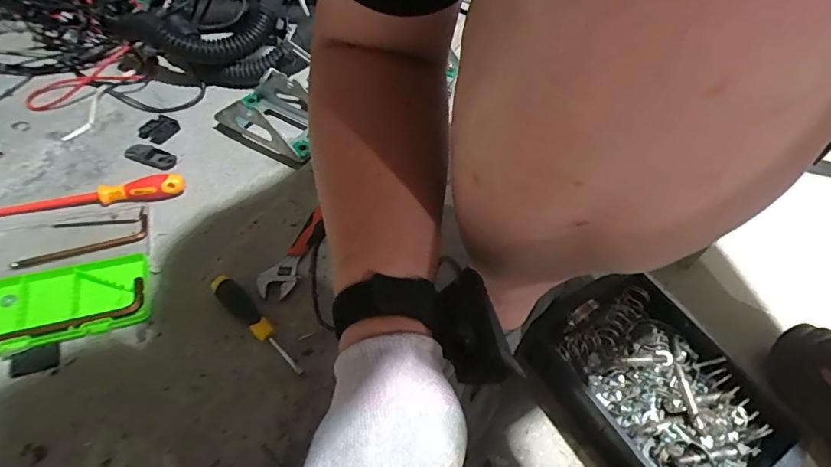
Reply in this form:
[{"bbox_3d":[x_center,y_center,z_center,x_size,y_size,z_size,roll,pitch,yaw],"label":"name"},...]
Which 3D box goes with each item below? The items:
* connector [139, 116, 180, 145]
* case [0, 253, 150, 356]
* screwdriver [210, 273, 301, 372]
[{"bbox_3d":[-0.417,-0.171,0.757,0.048,0.010,0.058,28,56,16],"label":"connector"},{"bbox_3d":[-0.423,0.083,0.552,0.186,0.026,0.098,-14,53,-16],"label":"case"},{"bbox_3d":[-0.191,0.105,0.561,0.158,0.021,0.027,36,57,22],"label":"screwdriver"}]

